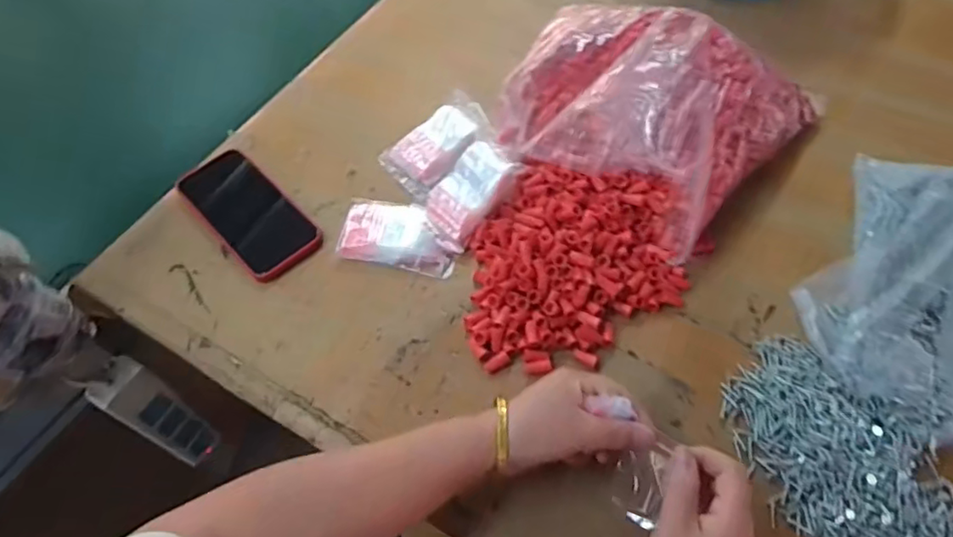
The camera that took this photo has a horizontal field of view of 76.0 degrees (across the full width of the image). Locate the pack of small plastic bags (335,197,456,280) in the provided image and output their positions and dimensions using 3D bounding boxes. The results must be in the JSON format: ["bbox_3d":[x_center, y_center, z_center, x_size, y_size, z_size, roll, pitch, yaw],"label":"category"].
[{"bbox_3d":[-0.077,-0.033,0.615,0.118,0.019,0.069,9,58,10],"label":"pack of small plastic bags"}]

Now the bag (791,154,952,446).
[{"bbox_3d":[0.391,0.009,0.538,0.193,0.067,0.238,38,67,24],"label":"bag"}]

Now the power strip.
[{"bbox_3d":[-0.377,0.174,0.726,0.044,0.230,0.056,30,64,21],"label":"power strip"}]

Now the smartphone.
[{"bbox_3d":[-0.239,-0.059,0.642,0.082,0.018,0.166,-41,63,-20],"label":"smartphone"}]

